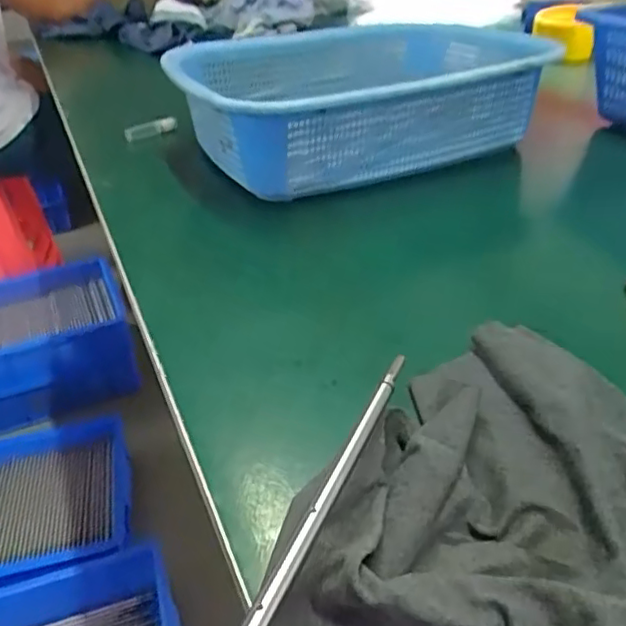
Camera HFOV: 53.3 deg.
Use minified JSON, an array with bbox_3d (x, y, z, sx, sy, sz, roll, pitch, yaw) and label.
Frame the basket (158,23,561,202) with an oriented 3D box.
[{"bbox_3d":[0.040,-0.207,0.611,0.336,0.098,0.226,-18,38,-20],"label":"basket"}]

